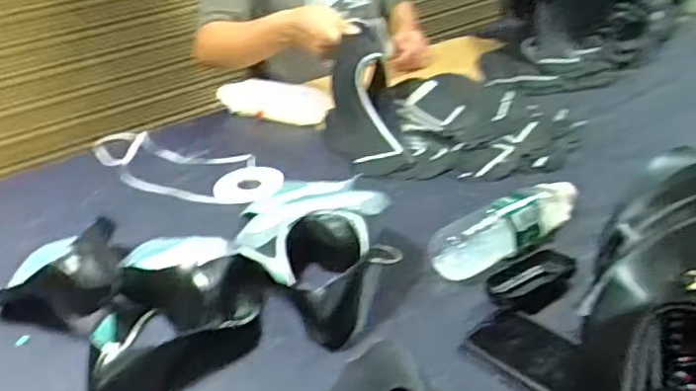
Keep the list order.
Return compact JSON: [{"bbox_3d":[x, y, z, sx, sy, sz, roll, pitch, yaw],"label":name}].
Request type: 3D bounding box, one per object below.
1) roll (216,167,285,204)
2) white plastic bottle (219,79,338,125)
[{"bbox_3d":[-0.155,-0.018,0.984,0.106,0.010,0.103,-4,31,2],"label":"roll"},{"bbox_3d":[-0.146,-0.179,1.212,0.233,0.063,0.053,8,33,21],"label":"white plastic bottle"}]

